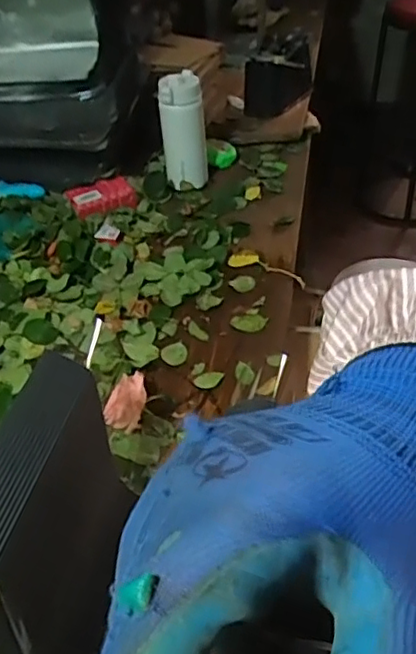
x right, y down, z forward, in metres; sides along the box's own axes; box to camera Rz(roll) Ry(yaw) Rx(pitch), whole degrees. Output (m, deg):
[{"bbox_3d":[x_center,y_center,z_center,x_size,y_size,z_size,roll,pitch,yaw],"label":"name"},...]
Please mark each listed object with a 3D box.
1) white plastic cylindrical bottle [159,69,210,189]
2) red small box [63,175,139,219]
[{"bbox_3d":[-0.040,-0.325,1.041,0.072,0.177,0.083,-6,43,-1],"label":"white plastic cylindrical bottle"},{"bbox_3d":[-0.175,-0.216,1.036,0.112,0.033,0.063,-16,44,-11],"label":"red small box"}]

